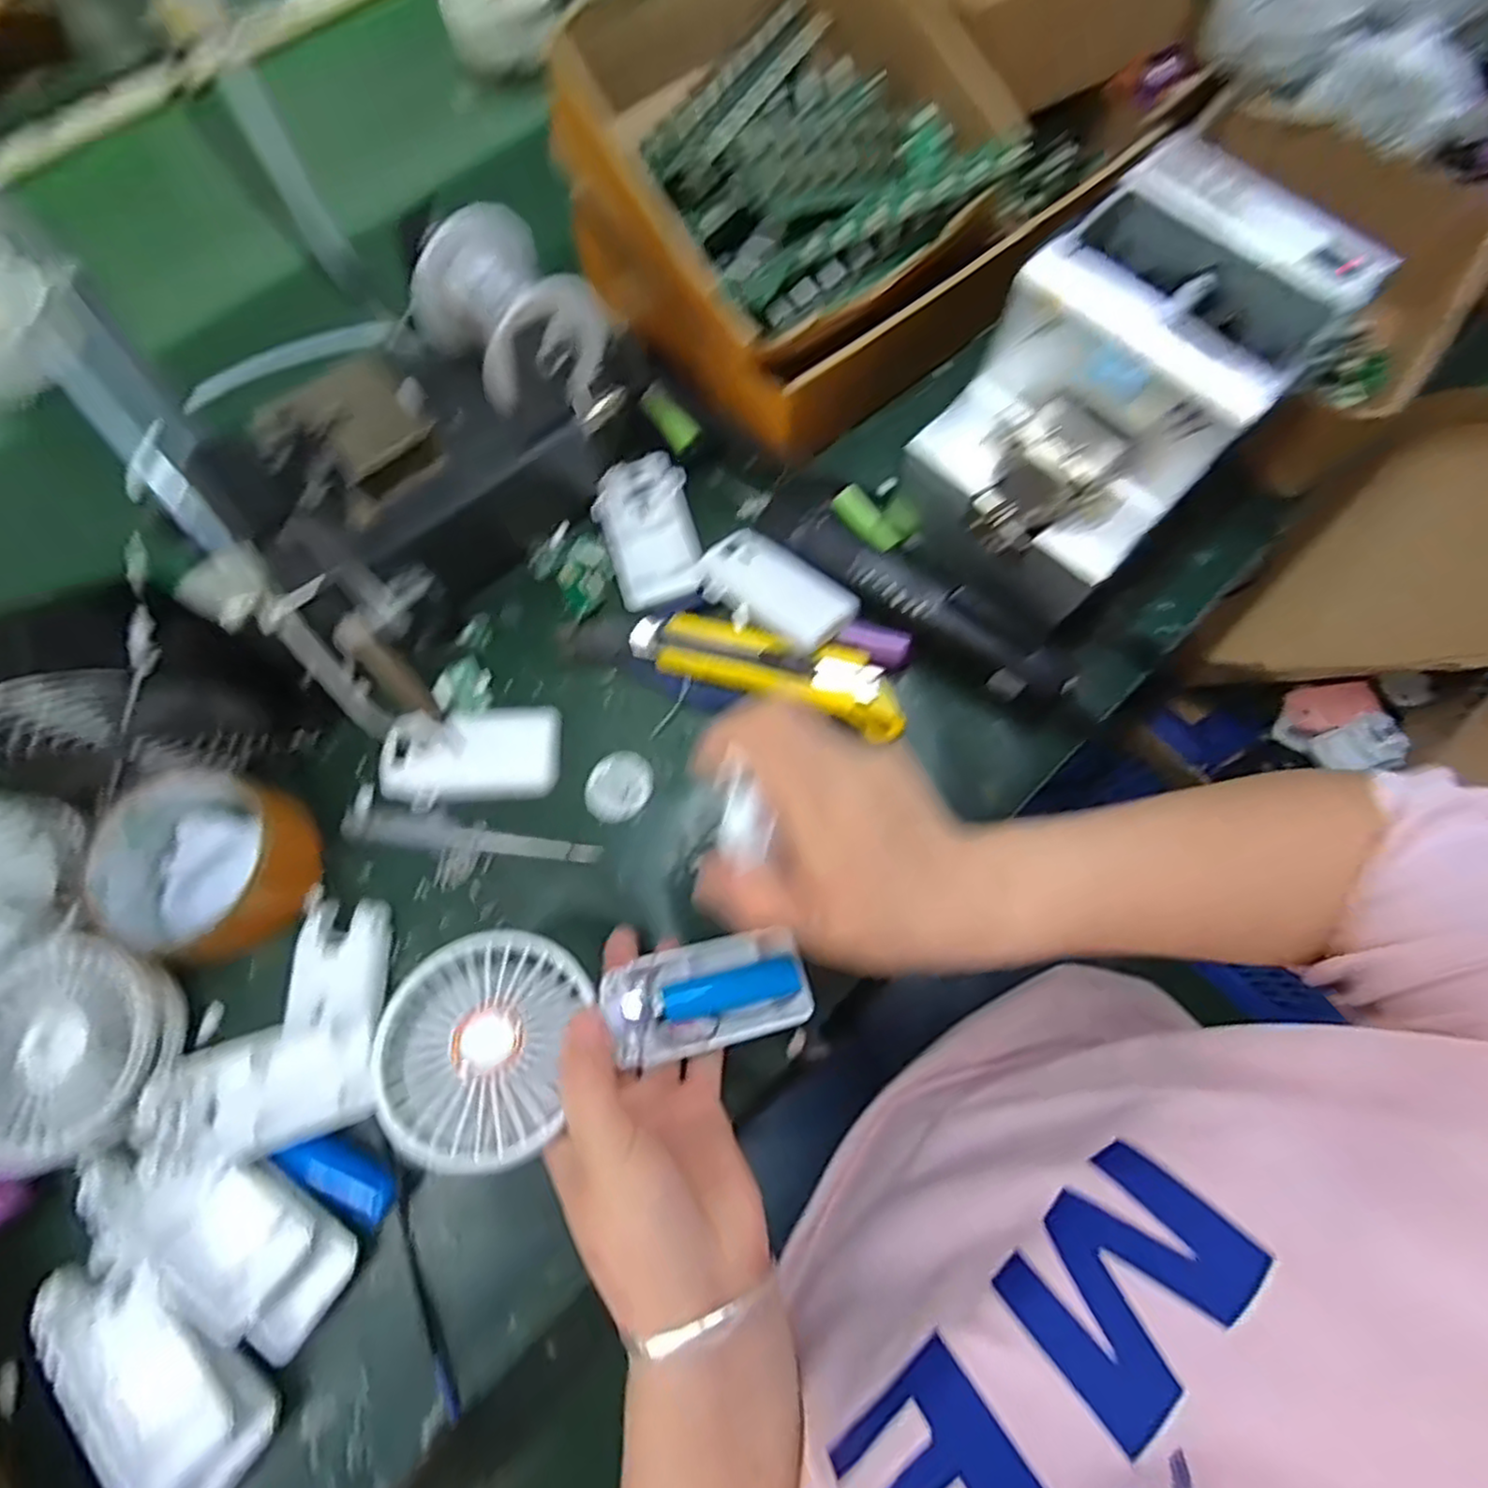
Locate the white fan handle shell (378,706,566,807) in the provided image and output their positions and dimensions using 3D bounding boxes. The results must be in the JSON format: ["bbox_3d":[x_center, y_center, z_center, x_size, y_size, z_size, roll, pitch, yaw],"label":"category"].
[{"bbox_3d":[-0.150,0.006,0.388,0.095,0.011,0.051,-4,71,-2],"label":"white fan handle shell"}]

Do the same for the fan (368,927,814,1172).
[{"bbox_3d":[-0.060,0.118,0.309,0.180,0.024,0.083,-7,70,-21],"label":"fan"}]

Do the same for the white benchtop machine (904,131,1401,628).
[{"bbox_3d":[0.188,-0.179,0.361,0.172,0.119,0.124,-42,76,-13],"label":"white benchtop machine"}]

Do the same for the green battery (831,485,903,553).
[{"bbox_3d":[0.075,-0.139,0.432,0.015,0.012,0.050,-37,75,-12],"label":"green battery"}]

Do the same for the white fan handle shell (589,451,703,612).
[{"bbox_3d":[-0.058,-0.130,0.428,0.055,0.019,0.101,-13,72,-5],"label":"white fan handle shell"}]

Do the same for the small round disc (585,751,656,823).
[{"bbox_3d":[-0.069,0.023,0.389,0.039,0.004,0.037,0,71,0],"label":"small round disc"}]

